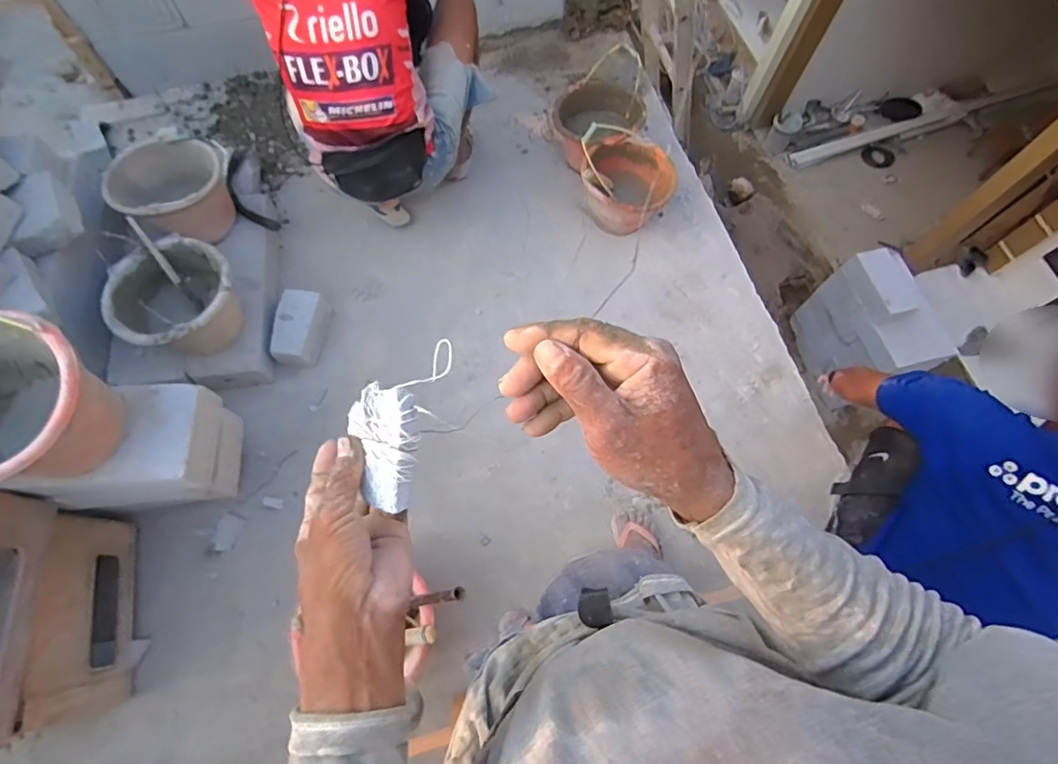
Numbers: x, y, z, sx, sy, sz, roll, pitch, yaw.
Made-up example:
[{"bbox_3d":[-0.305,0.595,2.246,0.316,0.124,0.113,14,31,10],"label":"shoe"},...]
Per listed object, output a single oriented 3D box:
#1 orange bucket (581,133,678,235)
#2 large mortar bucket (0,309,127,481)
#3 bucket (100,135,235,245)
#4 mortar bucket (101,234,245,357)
[{"bbox_3d":[0.310,-0.619,1.704,0.285,0.221,0.272,1,69,-2],"label":"orange bucket"},{"bbox_3d":[-0.920,0.053,0.947,0.315,0.214,0.289,1,69,-2],"label":"large mortar bucket"},{"bbox_3d":[-0.981,-0.521,1.494,0.304,0.200,0.245,-37,74,-15],"label":"bucket"},{"bbox_3d":[-0.894,-0.190,1.387,0.277,0.237,0.286,1,69,-2],"label":"mortar bucket"}]

